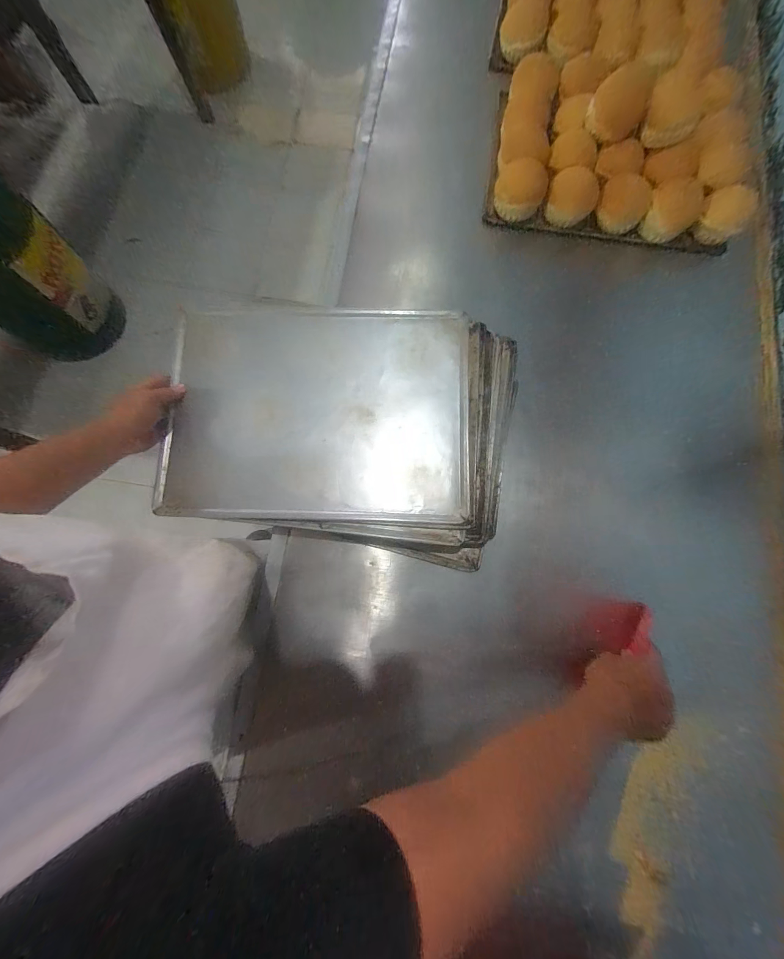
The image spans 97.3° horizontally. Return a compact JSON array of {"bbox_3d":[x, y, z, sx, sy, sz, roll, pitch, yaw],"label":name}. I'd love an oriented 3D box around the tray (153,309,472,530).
[{"bbox_3d":[-0.109,-0.103,0.523,0.443,0.024,0.333,3,79,1],"label":"tray"}]

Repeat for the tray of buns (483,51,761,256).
[{"bbox_3d":[0.423,-0.622,0.630,0.452,0.089,0.345,11,79,3],"label":"tray of buns"}]

